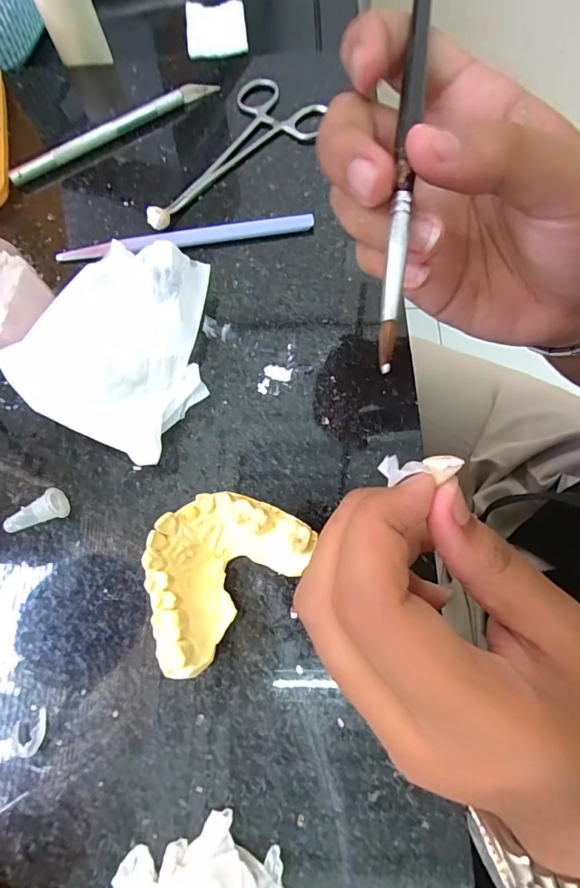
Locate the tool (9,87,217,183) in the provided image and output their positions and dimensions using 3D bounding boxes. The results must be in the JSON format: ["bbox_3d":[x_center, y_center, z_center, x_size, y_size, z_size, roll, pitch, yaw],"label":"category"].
[{"bbox_3d":[-0.104,-0.191,0.267,0.137,0.009,0.007,-35,74,-11],"label":"tool"}]

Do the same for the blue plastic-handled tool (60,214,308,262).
[{"bbox_3d":[-0.057,-0.113,0.240,0.138,0.005,0.010,-8,71,-2],"label":"blue plastic-handled tool"}]

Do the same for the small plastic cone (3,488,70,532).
[{"bbox_3d":[-0.110,0.029,0.190,0.026,0.010,0.013,-17,71,-5],"label":"small plastic cone"}]

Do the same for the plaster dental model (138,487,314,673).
[{"bbox_3d":[-0.029,0.047,0.173,0.066,0.027,0.047,-43,75,-13],"label":"plaster dental model"}]

